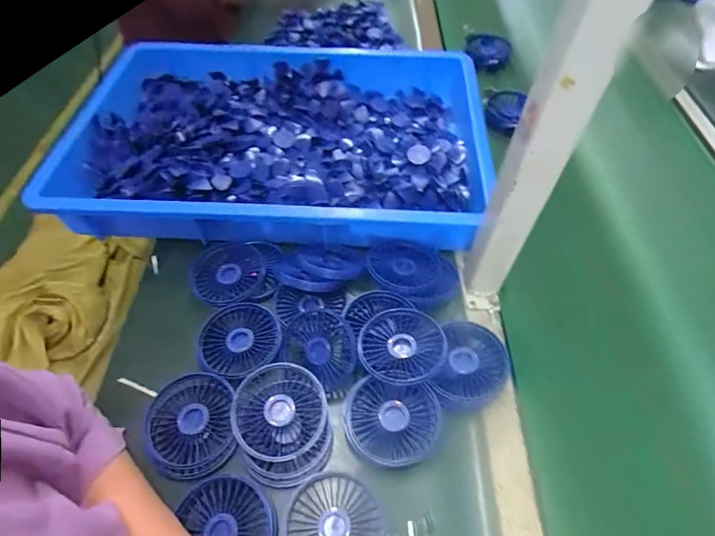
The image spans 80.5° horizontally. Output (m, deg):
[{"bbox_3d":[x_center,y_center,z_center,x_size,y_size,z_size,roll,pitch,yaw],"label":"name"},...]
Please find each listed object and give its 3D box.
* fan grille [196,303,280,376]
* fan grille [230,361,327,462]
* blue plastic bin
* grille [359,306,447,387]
[{"bbox_3d":[-0.136,0.080,0.482,0.090,0.014,0.087,1,55,-2],"label":"fan grille"},{"bbox_3d":[-0.078,0.141,0.419,0.089,0.009,0.087,-16,70,-9],"label":"fan grille"},{"bbox_3d":[-0.119,-0.192,0.593,0.525,0.089,0.362,3,54,-1],"label":"blue plastic bin"},{"bbox_3d":[0.048,0.079,0.447,0.085,0.017,0.087,1,55,-2],"label":"grille"}]

